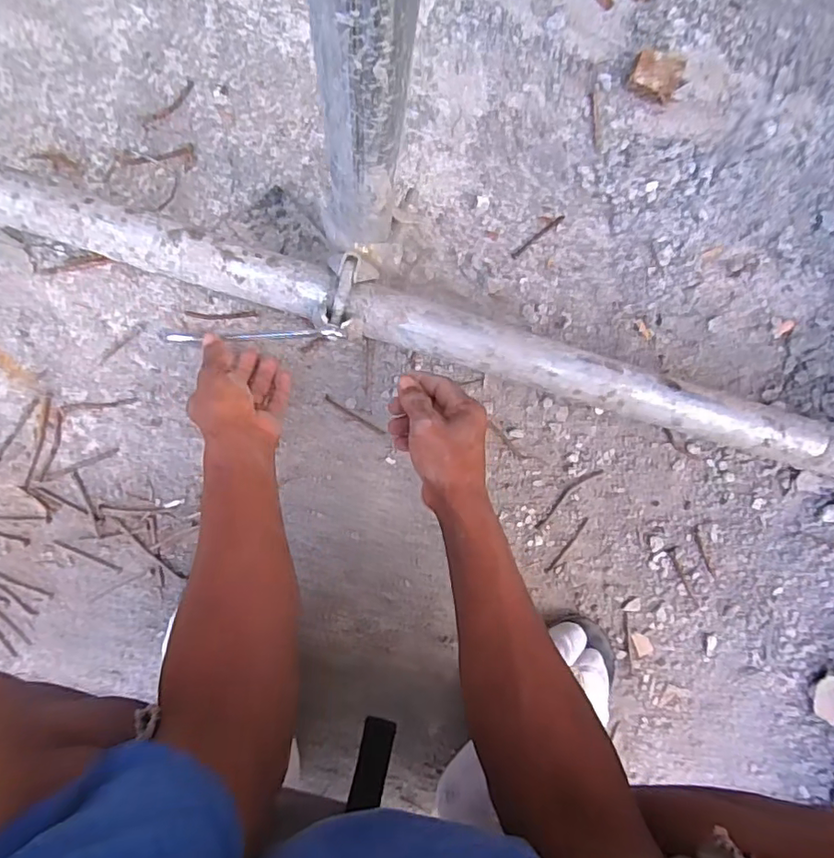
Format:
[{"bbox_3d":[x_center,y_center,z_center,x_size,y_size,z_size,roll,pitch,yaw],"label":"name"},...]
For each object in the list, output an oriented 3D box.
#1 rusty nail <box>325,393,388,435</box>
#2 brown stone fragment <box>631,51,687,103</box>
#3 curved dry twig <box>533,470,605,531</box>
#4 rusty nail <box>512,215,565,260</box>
[{"bbox_3d":[-0.067,-0.015,0.587,0.074,0.004,0.005,33,88,-5],"label":"rusty nail"},{"bbox_3d":[0.258,-0.379,0.591,0.052,0.028,0.042,23,89,-6],"label":"brown stone fragment"},{"bbox_3d":[0.167,0.074,0.609,0.097,0.004,0.013,-41,94,-4],"label":"curved dry twig"},{"bbox_3d":[0.134,-0.212,0.603,0.073,0.004,0.007,-39,94,-4],"label":"rusty nail"}]

